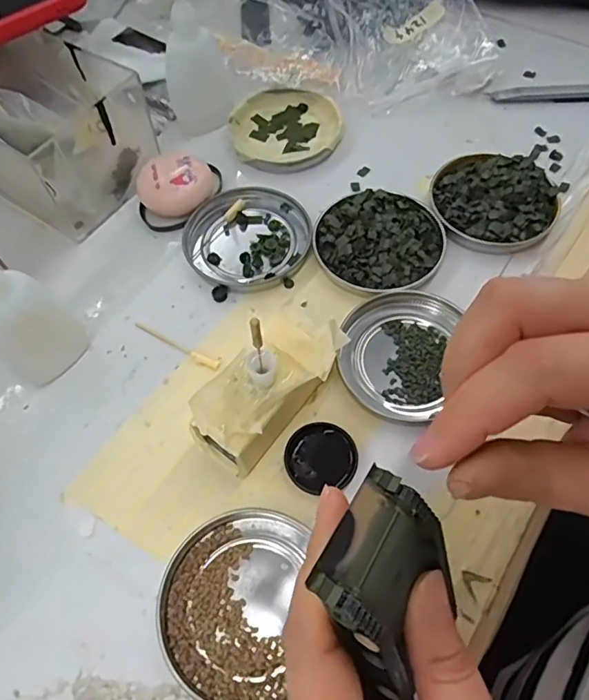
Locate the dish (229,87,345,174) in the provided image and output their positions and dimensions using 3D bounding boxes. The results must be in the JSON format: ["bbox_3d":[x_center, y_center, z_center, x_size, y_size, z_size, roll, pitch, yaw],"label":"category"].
[{"bbox_3d":[-0.006,-0.159,0.384,0.078,0.010,0.076,-1,61,2],"label":"dish"}]

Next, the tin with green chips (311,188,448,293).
[{"bbox_3d":[0.052,-0.068,0.329,0.077,0.013,0.075,-1,61,2],"label":"tin with green chips"}]

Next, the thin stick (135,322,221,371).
[{"bbox_3d":[-0.069,-0.003,0.307,0.060,0.004,0.006,25,65,16],"label":"thin stick"}]

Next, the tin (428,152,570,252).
[{"bbox_3d":[0.127,-0.096,0.339,0.077,0.017,0.079,-1,61,2],"label":"tin"}]

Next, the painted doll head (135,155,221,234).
[{"bbox_3d":[-0.075,-0.105,0.351,0.055,0.023,0.046,-15,62,-5],"label":"painted doll head"}]

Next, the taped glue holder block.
[{"bbox_3d":[-0.013,0.020,0.269,0.044,0.041,0.087,30,67,18],"label":"taped glue holder block"}]

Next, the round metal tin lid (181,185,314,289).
[{"bbox_3d":[-0.030,-0.073,0.341,0.075,0.007,0.077,-1,61,2],"label":"round metal tin lid"}]

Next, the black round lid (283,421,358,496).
[{"bbox_3d":[0.013,0.054,0.269,0.035,0.006,0.033,-1,61,2],"label":"black round lid"}]

